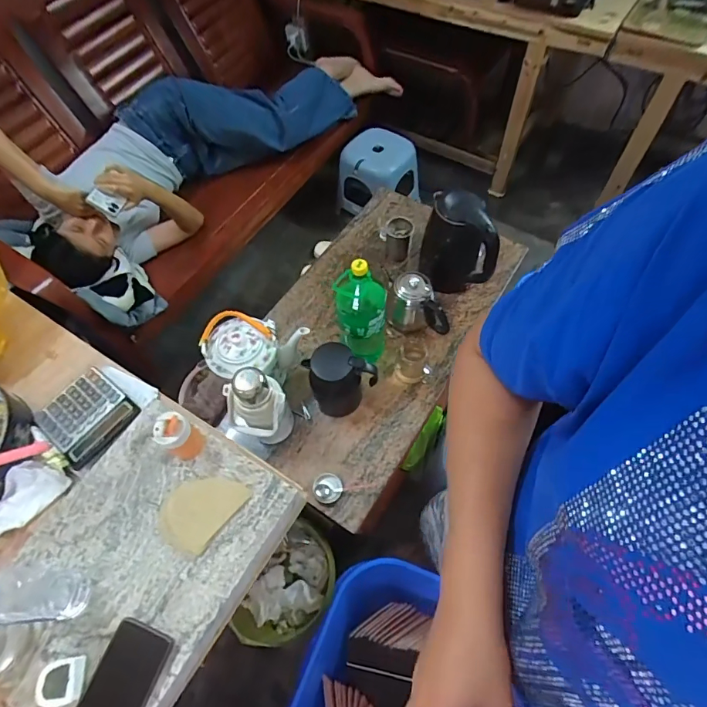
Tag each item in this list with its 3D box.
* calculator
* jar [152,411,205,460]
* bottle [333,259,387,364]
[{"bbox_3d":[-0.468,0.105,0.752,0.168,0.031,0.131,34,68,19],"label":"calculator"},{"bbox_3d":[-0.261,0.126,0.650,0.050,0.085,0.049,-1,61,2],"label":"jar"},{"bbox_3d":[0.022,-0.064,0.935,0.113,0.335,0.095,-1,61,2],"label":"bottle"}]

